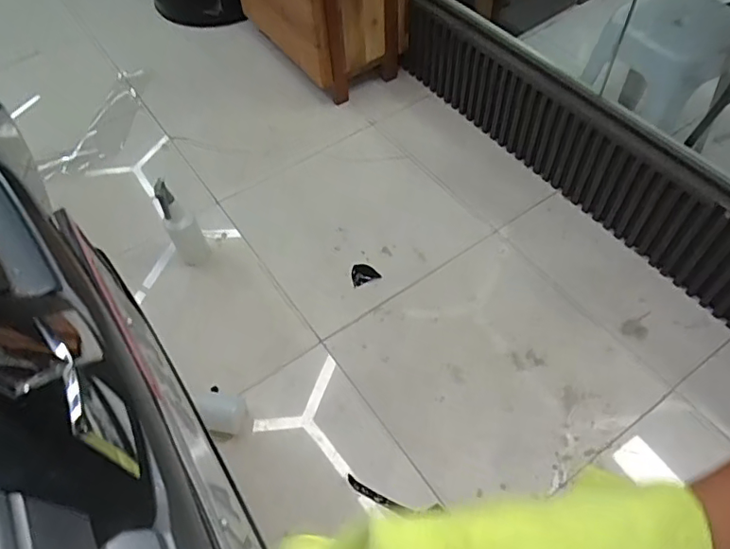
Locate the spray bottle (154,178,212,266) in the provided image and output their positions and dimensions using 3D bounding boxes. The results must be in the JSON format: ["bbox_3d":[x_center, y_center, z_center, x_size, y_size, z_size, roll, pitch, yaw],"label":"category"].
[{"bbox_3d":[-0.484,-0.130,1.444,0.080,0.274,0.086,-22,57,-12],"label":"spray bottle"}]

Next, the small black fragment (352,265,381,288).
[{"bbox_3d":[-0.002,-0.004,1.511,0.076,0.008,0.062,-22,62,5],"label":"small black fragment"}]

